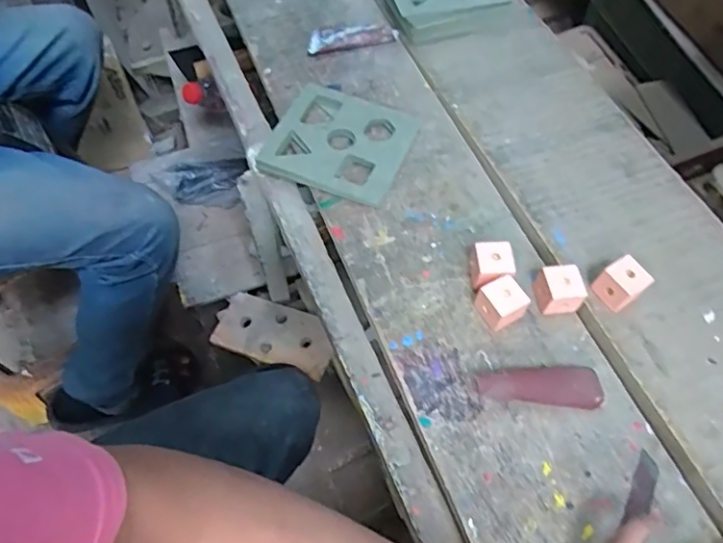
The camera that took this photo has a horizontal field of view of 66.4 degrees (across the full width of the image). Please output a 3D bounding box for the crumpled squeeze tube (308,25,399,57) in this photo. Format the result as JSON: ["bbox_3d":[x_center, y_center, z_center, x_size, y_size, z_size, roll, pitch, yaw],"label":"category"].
[{"bbox_3d":[-0.010,-0.280,0.658,0.108,0.008,0.038,-10,63,-6],"label":"crumpled squeeze tube"}]

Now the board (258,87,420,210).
[{"bbox_3d":[-0.021,-0.135,0.573,0.135,0.017,0.126,20,64,10],"label":"board"}]

